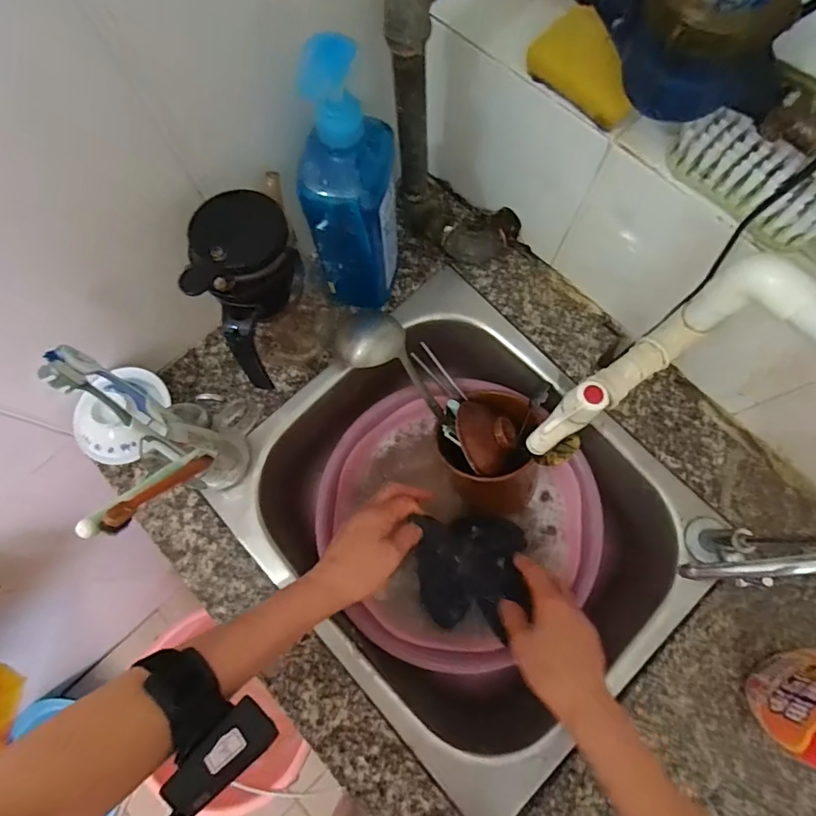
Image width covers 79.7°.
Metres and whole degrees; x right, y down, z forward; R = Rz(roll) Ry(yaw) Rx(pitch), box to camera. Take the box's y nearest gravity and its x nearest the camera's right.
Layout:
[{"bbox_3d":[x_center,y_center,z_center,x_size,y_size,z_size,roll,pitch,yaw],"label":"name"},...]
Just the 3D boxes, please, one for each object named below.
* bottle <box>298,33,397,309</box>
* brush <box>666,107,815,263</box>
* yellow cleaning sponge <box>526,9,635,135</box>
[{"bbox_3d":[-0.049,-0.180,0.433,0.076,0.267,0.072,-4,74,0],"label":"bottle"},{"bbox_3d":[0.256,-0.159,0.355,0.044,0.037,0.136,-40,77,-9],"label":"brush"},{"bbox_3d":[0.140,-0.263,0.385,0.034,0.055,0.090,-43,77,-10],"label":"yellow cleaning sponge"}]

